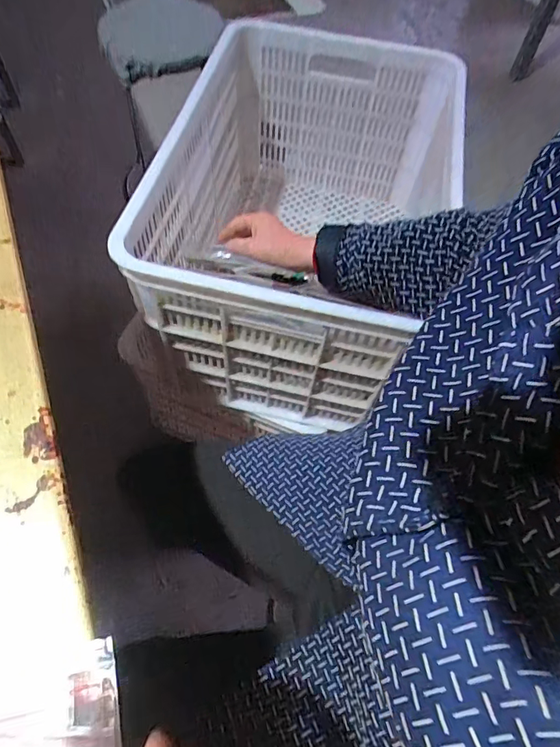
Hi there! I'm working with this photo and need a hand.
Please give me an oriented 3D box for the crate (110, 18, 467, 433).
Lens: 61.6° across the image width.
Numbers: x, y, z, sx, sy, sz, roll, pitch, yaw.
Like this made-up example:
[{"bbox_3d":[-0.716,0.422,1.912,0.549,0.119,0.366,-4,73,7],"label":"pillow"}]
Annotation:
[{"bbox_3d":[0.044,-0.263,0.830,0.418,0.325,0.611,14,61,4],"label":"crate"}]

